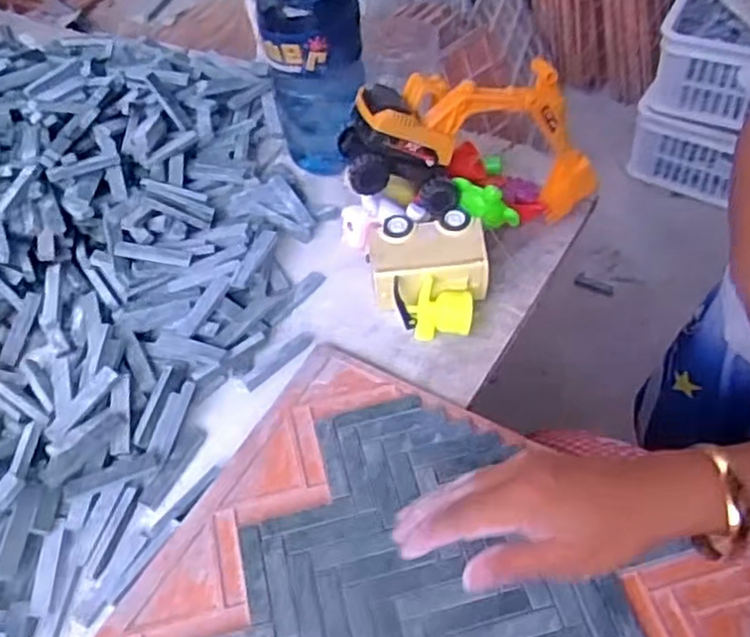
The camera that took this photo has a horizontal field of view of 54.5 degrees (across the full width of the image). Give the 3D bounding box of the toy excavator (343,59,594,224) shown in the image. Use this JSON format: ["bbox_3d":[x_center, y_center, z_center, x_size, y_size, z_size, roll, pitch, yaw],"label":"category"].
[{"bbox_3d":[0.090,-0.148,0.598,0.225,0.121,0.078,1,53,-19],"label":"toy excavator"}]

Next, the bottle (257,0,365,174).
[{"bbox_3d":[-0.055,-0.246,0.656,0.085,0.212,0.086,2,55,5],"label":"bottle"}]

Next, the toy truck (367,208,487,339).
[{"bbox_3d":[0.046,-0.032,0.603,0.097,0.061,0.097,-10,55,-3],"label":"toy truck"}]

